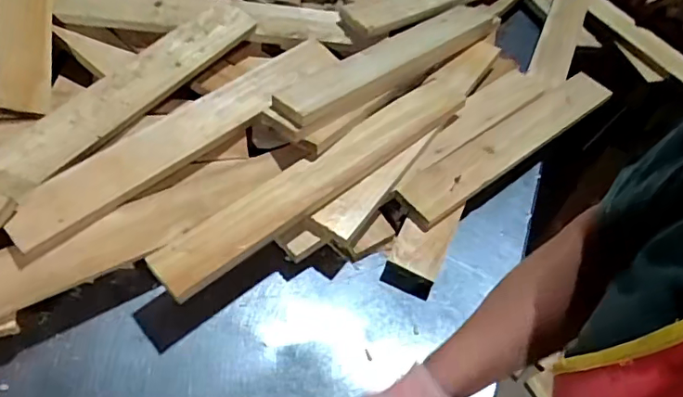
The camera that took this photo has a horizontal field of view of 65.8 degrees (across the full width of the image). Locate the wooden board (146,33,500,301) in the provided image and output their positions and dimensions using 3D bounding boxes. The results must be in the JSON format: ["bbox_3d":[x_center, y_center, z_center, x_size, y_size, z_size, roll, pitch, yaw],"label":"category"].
[{"bbox_3d":[0.042,-0.090,0.770,0.688,0.034,0.087,-35,61,-29],"label":"wooden board"}]

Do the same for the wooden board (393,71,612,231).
[{"bbox_3d":[0.272,-0.094,0.836,0.465,0.034,0.070,-31,60,-27],"label":"wooden board"}]

